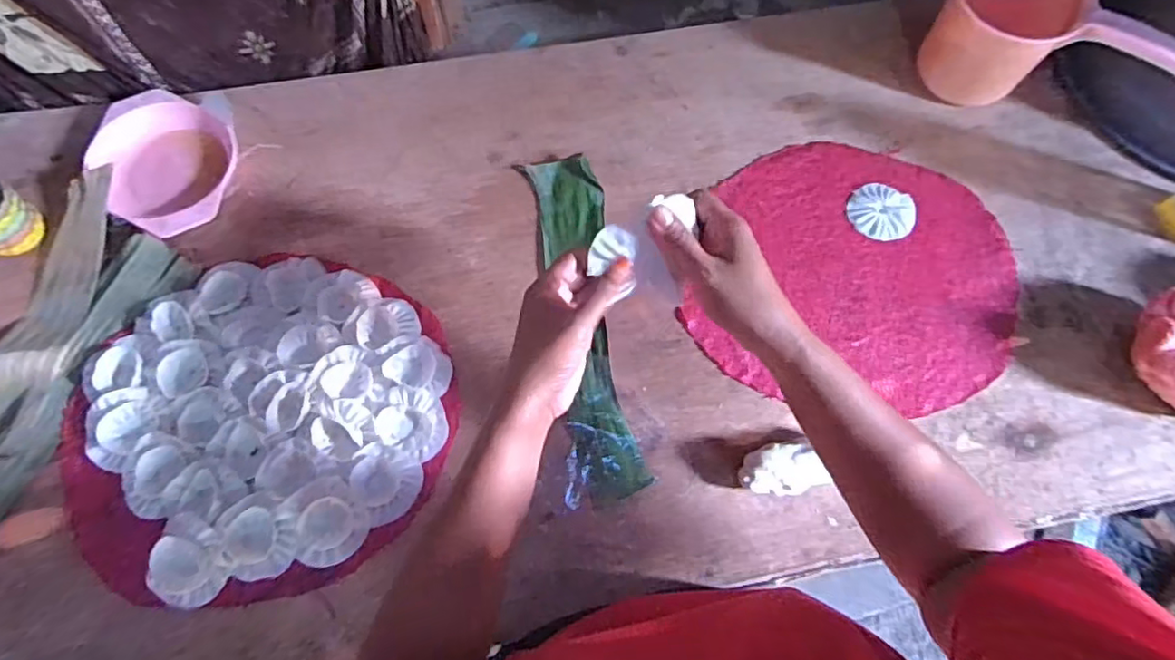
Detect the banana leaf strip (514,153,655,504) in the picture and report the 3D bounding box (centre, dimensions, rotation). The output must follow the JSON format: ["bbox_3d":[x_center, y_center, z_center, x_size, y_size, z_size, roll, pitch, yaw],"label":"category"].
[{"bbox_3d":[0.001,-0.018,0.635,0.076,0.010,0.368,-9,70,-6],"label":"banana leaf strip"}]

